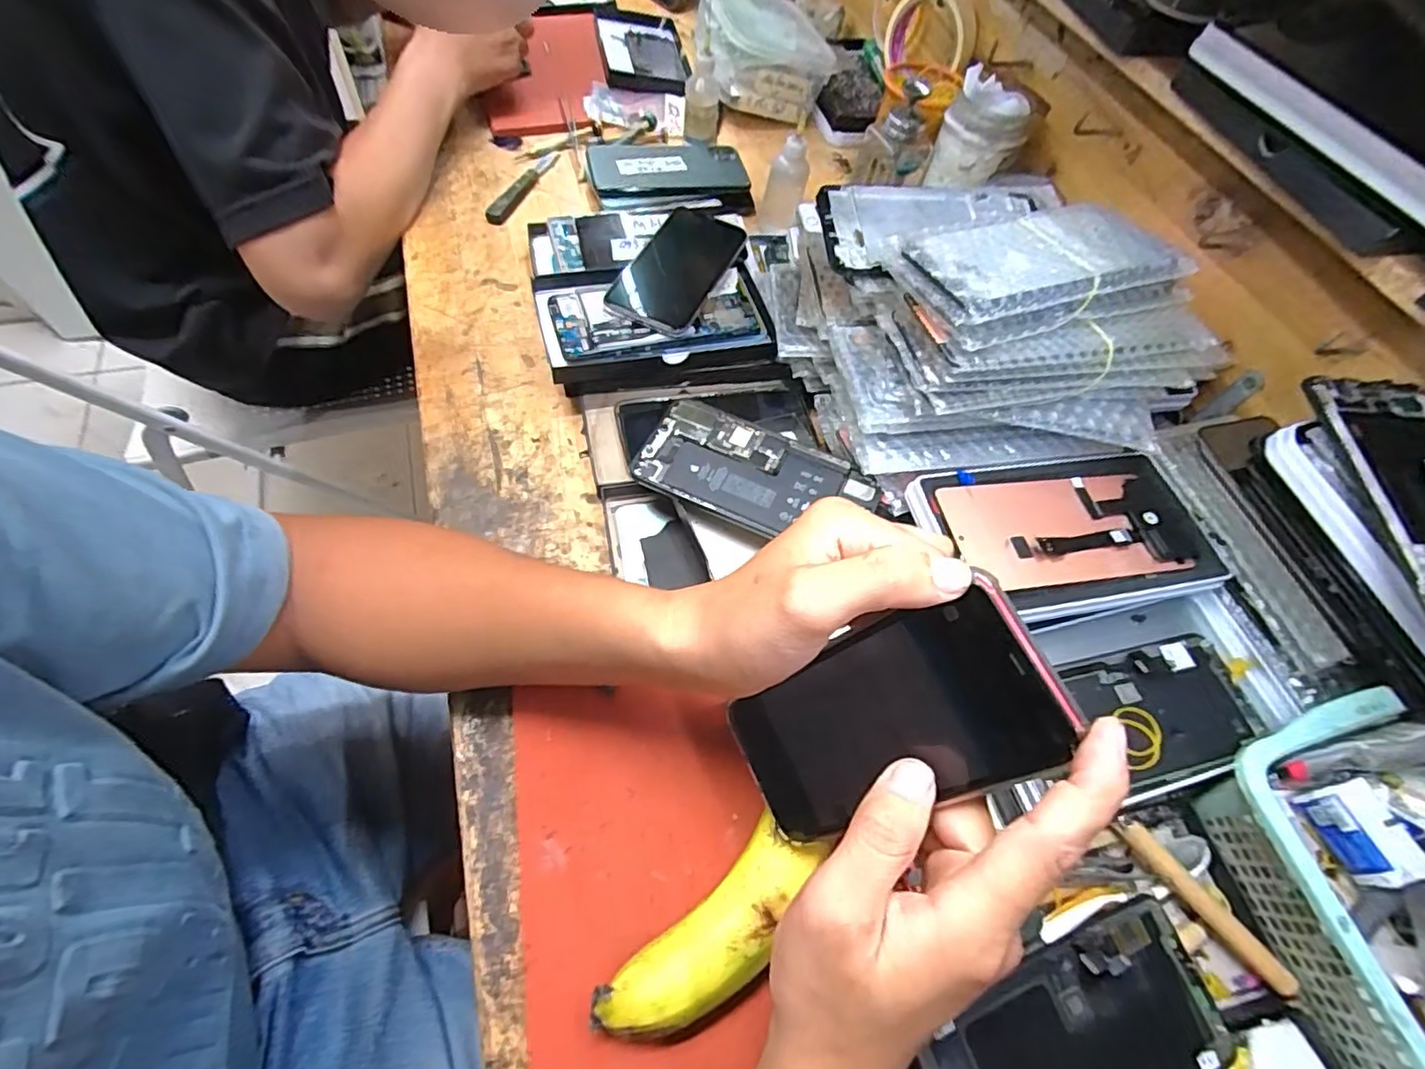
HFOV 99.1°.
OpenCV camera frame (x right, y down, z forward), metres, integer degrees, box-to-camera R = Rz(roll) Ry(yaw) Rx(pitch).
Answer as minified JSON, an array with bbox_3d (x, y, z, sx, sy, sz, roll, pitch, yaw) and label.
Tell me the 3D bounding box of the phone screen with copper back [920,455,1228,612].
[{"bbox_3d":[0.223,-0.006,0.374,0.169,0.011,0.095,-10,63,-6],"label":"phone screen with copper back"}]

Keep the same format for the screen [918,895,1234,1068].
[{"bbox_3d":[0.168,0.233,0.277,0.149,0.008,0.075,-11,68,-17],"label":"screen"}]

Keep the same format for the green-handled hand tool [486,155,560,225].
[{"bbox_3d":[-0.186,-0.343,0.595,0.022,0.012,0.124,20,60,5],"label":"green-handled hand tool"}]

